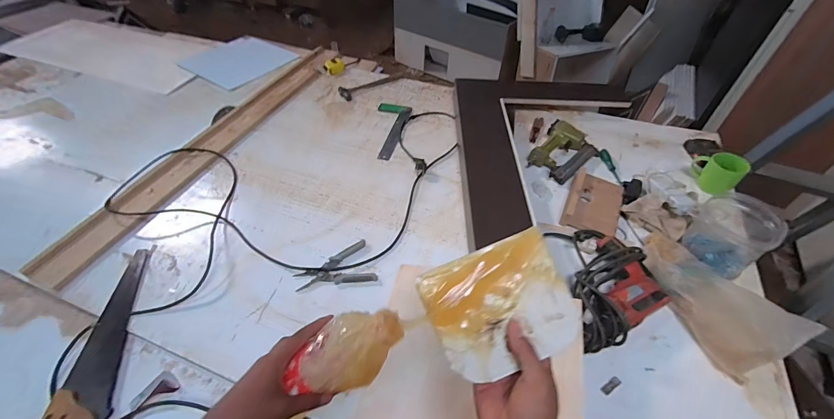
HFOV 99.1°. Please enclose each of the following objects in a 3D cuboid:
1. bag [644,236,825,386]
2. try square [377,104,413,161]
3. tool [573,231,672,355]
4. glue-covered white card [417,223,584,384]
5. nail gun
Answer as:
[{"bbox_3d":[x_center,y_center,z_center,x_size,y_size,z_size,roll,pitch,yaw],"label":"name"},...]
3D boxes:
[{"bbox_3d":[0.598,0.170,0.749,0.147,0.092,0.314,-19,49,-15],"label":"bag"},{"bbox_3d":[-0.105,-0.277,1.253,0.120,0.010,0.324,5,47,7],"label":"try square"},{"bbox_3d":[0.440,0.177,0.789,0.200,0.068,0.311,7,47,8],"label":"tool"},{"bbox_3d":[0.089,0.103,0.377,0.147,0.007,0.124,-21,81,-6],"label":"glue-covered white card"},{"bbox_3d":[0.453,-0.184,1.118,0.169,0.055,0.237,35,57,30],"label":"nail gun"}]

